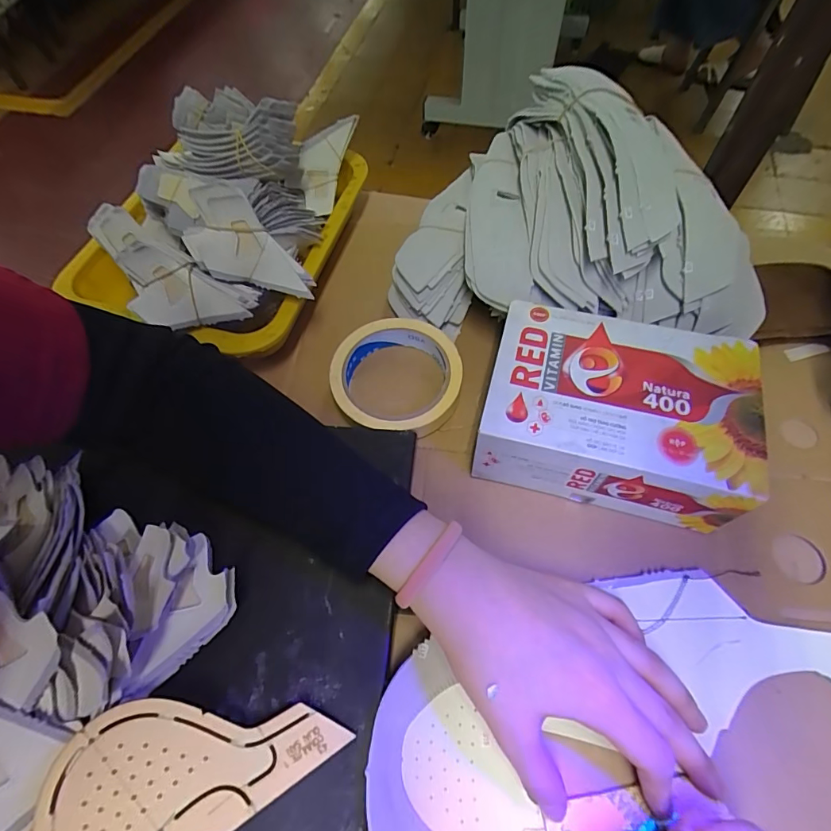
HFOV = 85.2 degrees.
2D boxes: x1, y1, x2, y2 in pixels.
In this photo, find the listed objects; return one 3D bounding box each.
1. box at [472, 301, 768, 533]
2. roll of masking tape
[{"bbox_3d":[0.126,-0.002,0.300,0.155,0.065,0.108,14,63,9],"label":"box"},{"bbox_3d":[-0.015,-0.029,0.347,0.096,0.029,0.091,-1,61,2],"label":"roll of masking tape"}]

